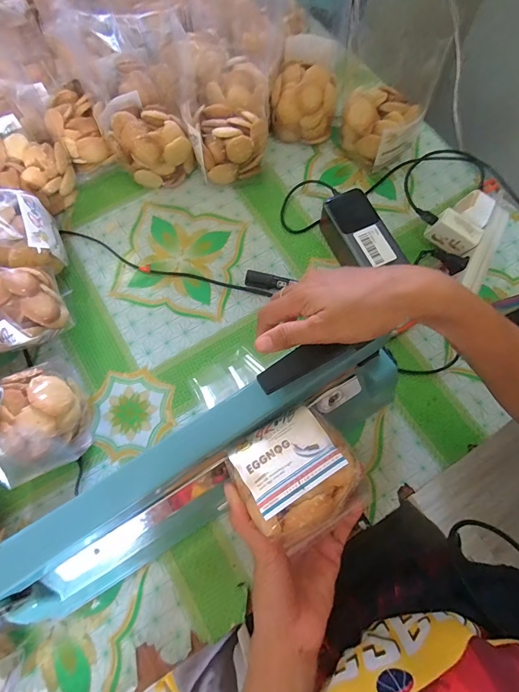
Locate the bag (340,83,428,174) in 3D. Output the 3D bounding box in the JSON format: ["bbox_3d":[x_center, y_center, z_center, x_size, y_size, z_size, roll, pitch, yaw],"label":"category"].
[{"bbox_3d":[0.163,-0.293,0.501,0.092,0.082,0.091,33,75,10],"label":"bag"}]

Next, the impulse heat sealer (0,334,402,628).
[{"bbox_3d":[-0.038,0.118,0.355,0.379,0.112,0.070,-28,74,-10],"label":"impulse heat sealer"}]

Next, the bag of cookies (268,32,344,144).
[{"bbox_3d":[0.061,-0.339,0.510,0.088,0.101,0.089,9,73,3],"label":"bag of cookies"}]

